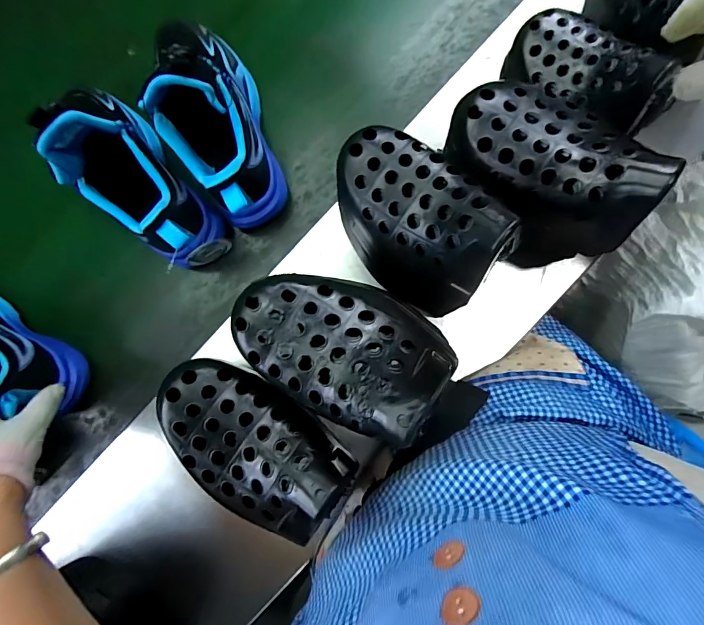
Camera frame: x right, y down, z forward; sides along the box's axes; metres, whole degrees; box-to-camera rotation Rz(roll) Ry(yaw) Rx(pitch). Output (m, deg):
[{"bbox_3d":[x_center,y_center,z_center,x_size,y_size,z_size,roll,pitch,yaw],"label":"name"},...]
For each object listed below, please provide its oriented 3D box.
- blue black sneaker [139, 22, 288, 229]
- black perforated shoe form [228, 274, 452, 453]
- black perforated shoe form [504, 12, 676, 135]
[{"bbox_3d":[-0.137,-0.195,0.393,0.081,0.146,0.217,-18,86,3],"label":"blue black sneaker"},{"bbox_3d":[-0.008,0.019,0.249,0.140,0.058,0.088,32,89,5],"label":"black perforated shoe form"},{"bbox_3d":[0.201,-0.213,0.351,0.059,0.051,0.150,-39,63,1],"label":"black perforated shoe form"}]

